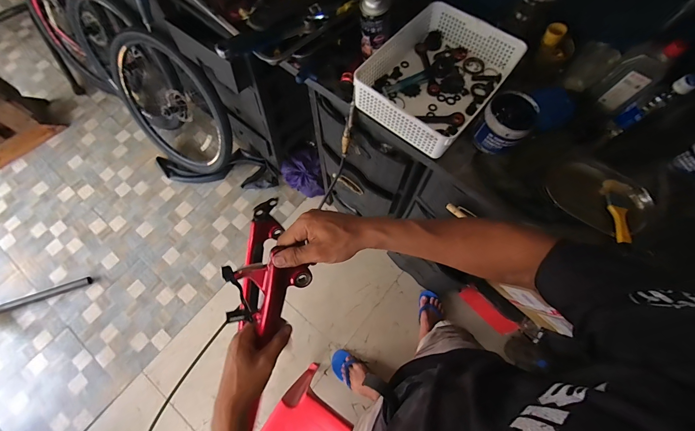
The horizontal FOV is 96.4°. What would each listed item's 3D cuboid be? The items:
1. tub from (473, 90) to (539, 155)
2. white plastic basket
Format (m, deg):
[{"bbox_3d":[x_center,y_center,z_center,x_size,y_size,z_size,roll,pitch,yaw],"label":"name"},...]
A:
[{"bbox_3d":[0.333,-0.197,0.657,0.094,0.084,0.108,37,74,12],"label":"tub"},{"bbox_3d":[0.199,-0.306,0.688,0.249,0.084,0.325,37,74,13],"label":"white plastic basket"}]

